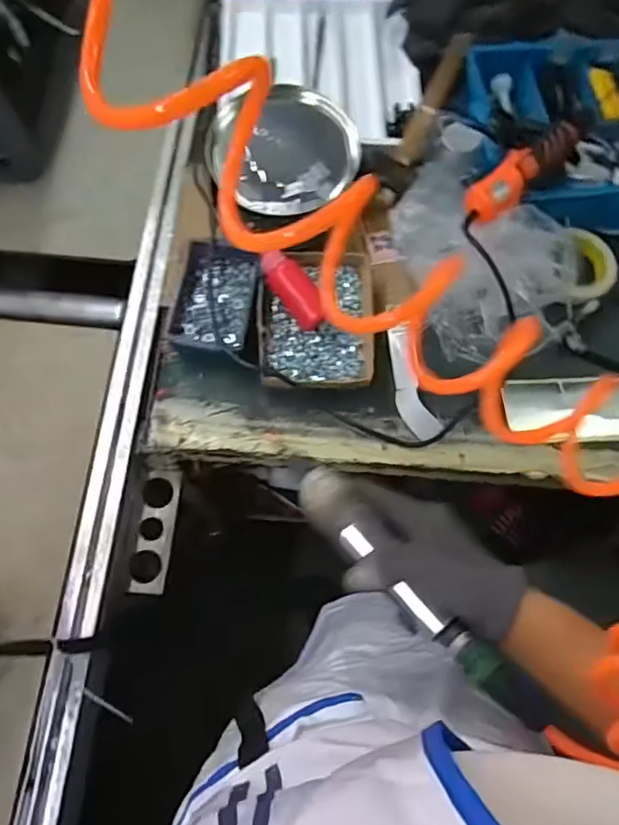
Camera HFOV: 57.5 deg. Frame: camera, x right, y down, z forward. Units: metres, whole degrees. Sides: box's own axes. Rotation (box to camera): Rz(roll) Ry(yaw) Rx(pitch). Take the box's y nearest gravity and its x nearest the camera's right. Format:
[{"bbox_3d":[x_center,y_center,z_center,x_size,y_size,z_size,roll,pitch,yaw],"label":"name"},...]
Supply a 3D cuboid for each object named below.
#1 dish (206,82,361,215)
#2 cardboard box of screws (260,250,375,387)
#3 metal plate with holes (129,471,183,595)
[{"bbox_3d":[-0.032,-0.331,0.715,0.186,0.023,0.153,2,93,-7],"label":"dish"},{"bbox_3d":[0.009,-0.111,0.699,0.139,0.045,0.182,-1,70,-3],"label":"cardboard box of screws"},{"bbox_3d":[-0.188,0.144,0.689,0.043,0.011,0.147,7,72,-7],"label":"metal plate with holes"}]

